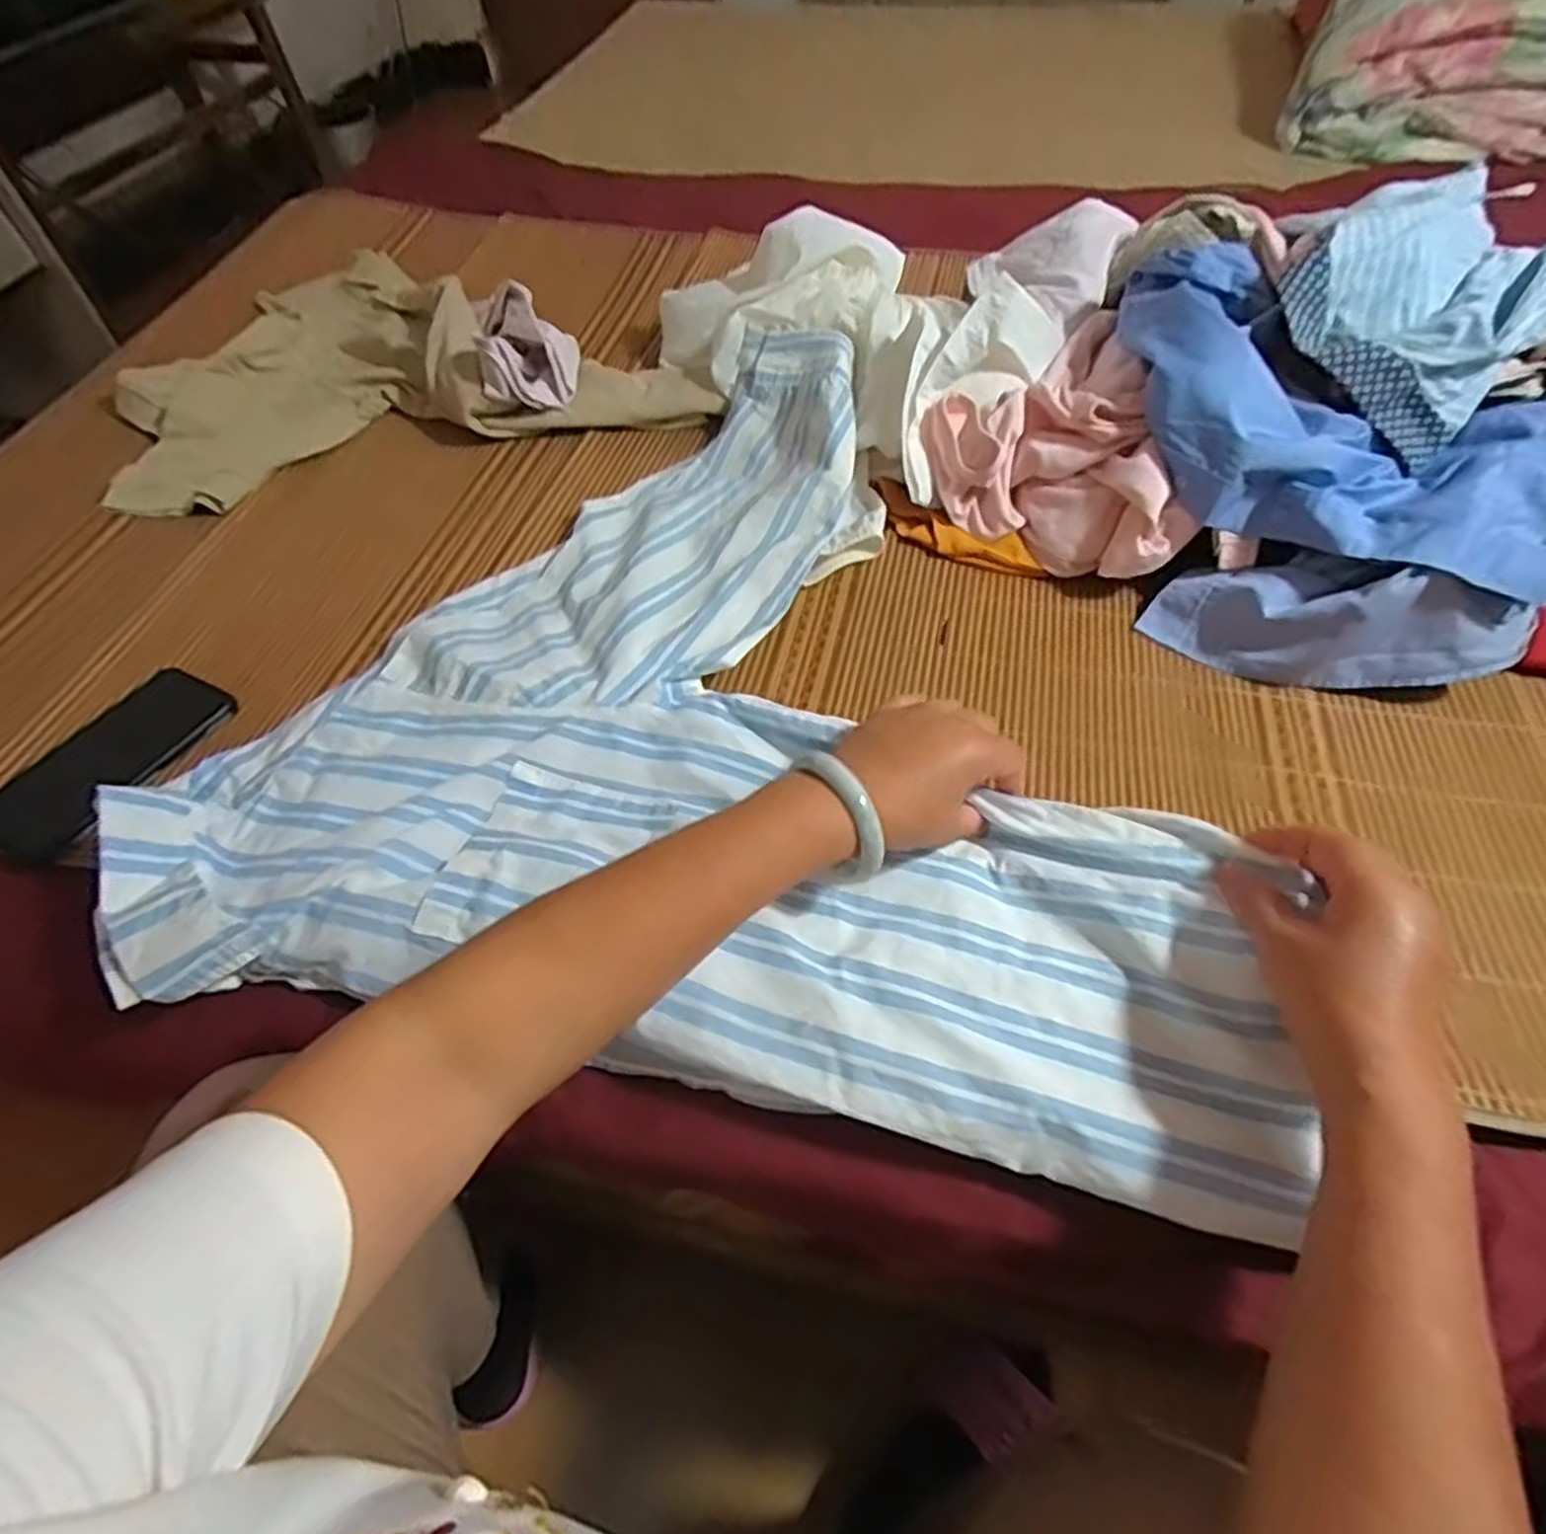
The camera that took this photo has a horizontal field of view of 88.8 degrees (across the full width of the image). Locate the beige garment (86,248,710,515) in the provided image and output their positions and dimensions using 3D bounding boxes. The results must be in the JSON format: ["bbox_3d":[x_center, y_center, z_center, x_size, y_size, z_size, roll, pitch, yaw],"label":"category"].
[{"bbox_3d":[-0.373,-0.454,0.832,0.575,0.078,0.405,-11,54,-4],"label":"beige garment"}]

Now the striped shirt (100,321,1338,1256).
[{"bbox_3d":[-0.016,-0.090,0.565,0.624,0.060,0.611,7,55,9],"label":"striped shirt"}]

